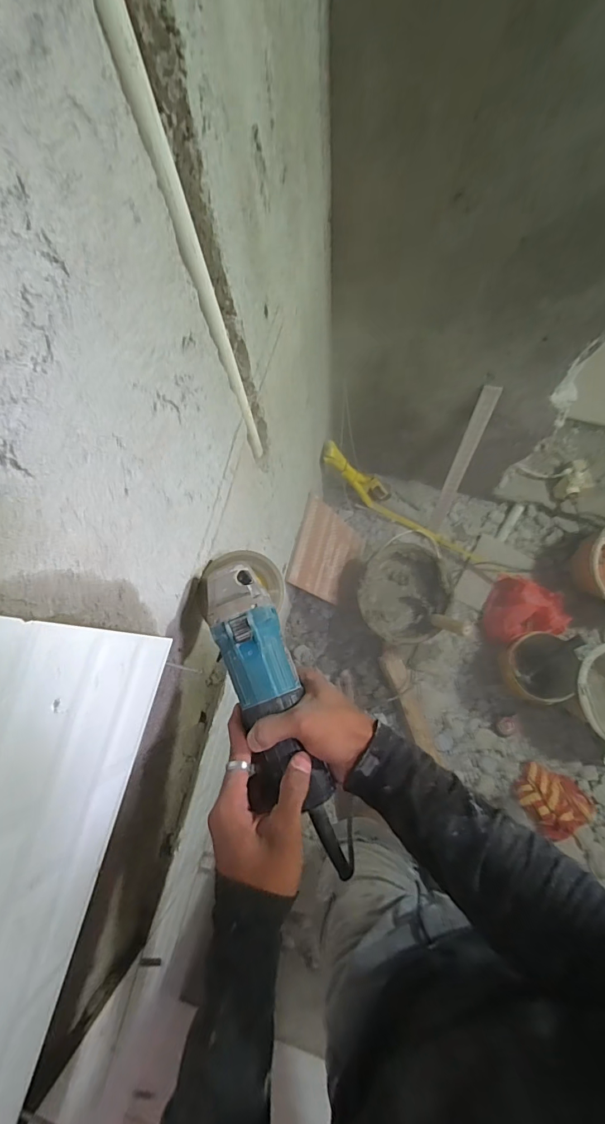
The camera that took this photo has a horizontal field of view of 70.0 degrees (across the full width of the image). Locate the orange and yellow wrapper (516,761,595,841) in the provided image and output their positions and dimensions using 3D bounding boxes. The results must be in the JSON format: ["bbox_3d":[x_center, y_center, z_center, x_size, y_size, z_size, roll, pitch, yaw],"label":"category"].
[{"bbox_3d":[0.698,0.674,1.217,0.201,0.047,0.166,41,82,8],"label":"orange and yellow wrapper"}]

